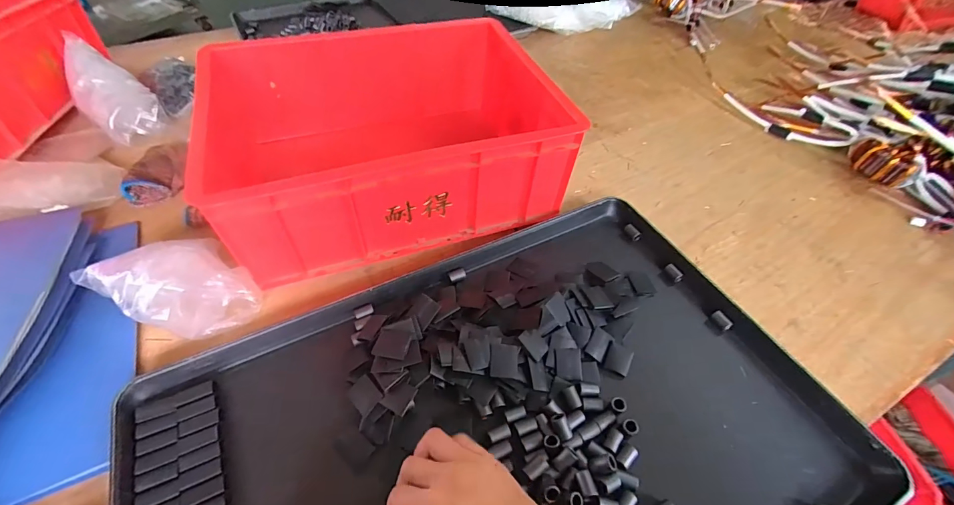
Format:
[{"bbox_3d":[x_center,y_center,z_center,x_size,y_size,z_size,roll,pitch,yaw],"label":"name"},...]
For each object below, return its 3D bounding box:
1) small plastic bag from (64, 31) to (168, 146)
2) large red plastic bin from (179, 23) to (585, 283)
[{"bbox_3d":[-0.572,-0.253,0.624,0.187,0.057,0.087,47,60,4],"label":"small plastic bag"},{"bbox_3d":[-0.127,-0.149,0.555,0.406,0.174,0.318,-15,53,-15],"label":"large red plastic bin"}]

